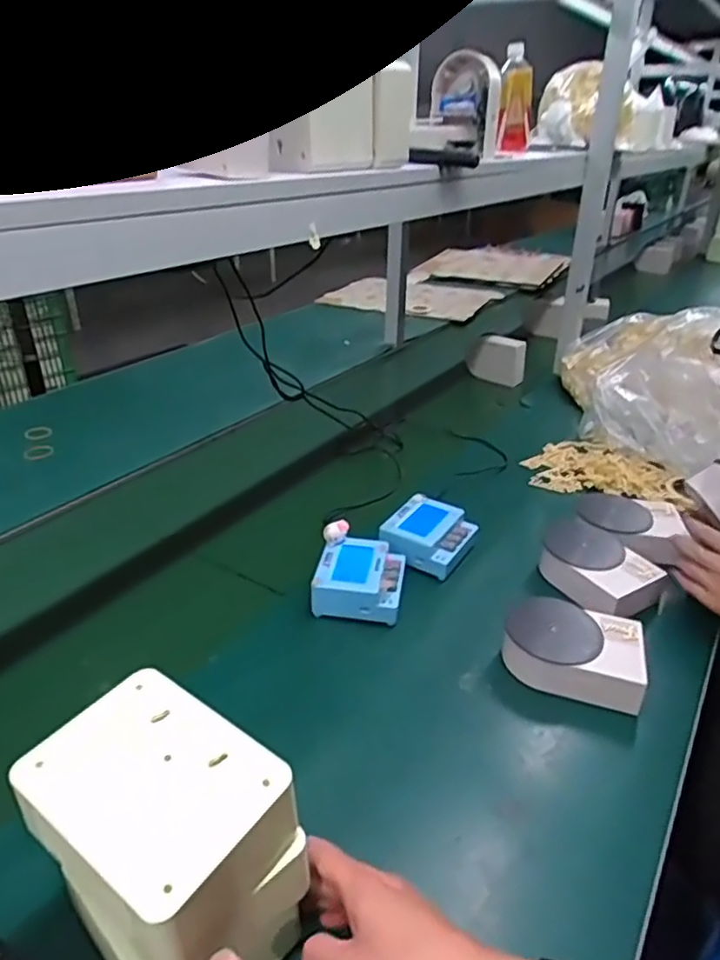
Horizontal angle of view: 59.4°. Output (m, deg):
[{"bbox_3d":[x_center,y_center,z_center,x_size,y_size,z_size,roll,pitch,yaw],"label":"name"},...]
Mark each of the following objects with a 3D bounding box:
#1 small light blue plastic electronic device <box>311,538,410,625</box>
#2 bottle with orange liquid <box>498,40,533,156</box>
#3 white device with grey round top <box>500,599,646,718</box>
[{"bbox_3d":[0.002,0.121,0.758,0.098,0.062,0.107,4,29,7],"label":"small light blue plastic electronic device"},{"bbox_3d":[0.314,-0.768,1.271,0.062,0.186,0.049,2,29,7],"label":"bottle with orange liquid"},{"bbox_3d":[0.223,0.176,0.663,0.135,0.049,0.093,10,30,16],"label":"white device with grey round top"}]

